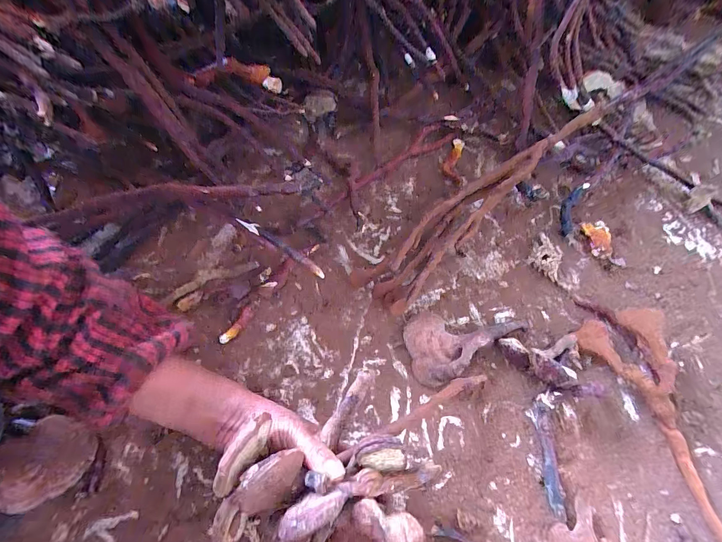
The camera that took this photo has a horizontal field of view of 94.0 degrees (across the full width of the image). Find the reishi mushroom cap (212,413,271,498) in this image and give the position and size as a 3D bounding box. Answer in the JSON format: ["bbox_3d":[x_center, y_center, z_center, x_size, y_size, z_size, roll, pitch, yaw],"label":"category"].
[{"bbox_3d":[-0.088,0.135,0.247,0.013,0.031,0.055,30,67,12],"label":"reishi mushroom cap"}]

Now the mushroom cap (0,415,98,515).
[{"bbox_3d":[-0.294,0.177,0.313,0.035,0.066,0.068,-27,70,24],"label":"mushroom cap"}]

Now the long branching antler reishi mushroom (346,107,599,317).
[{"bbox_3d":[0.159,-0.098,0.453,0.386,0.074,0.073,-40,72,-18],"label":"long branching antler reishi mushroom"}]

